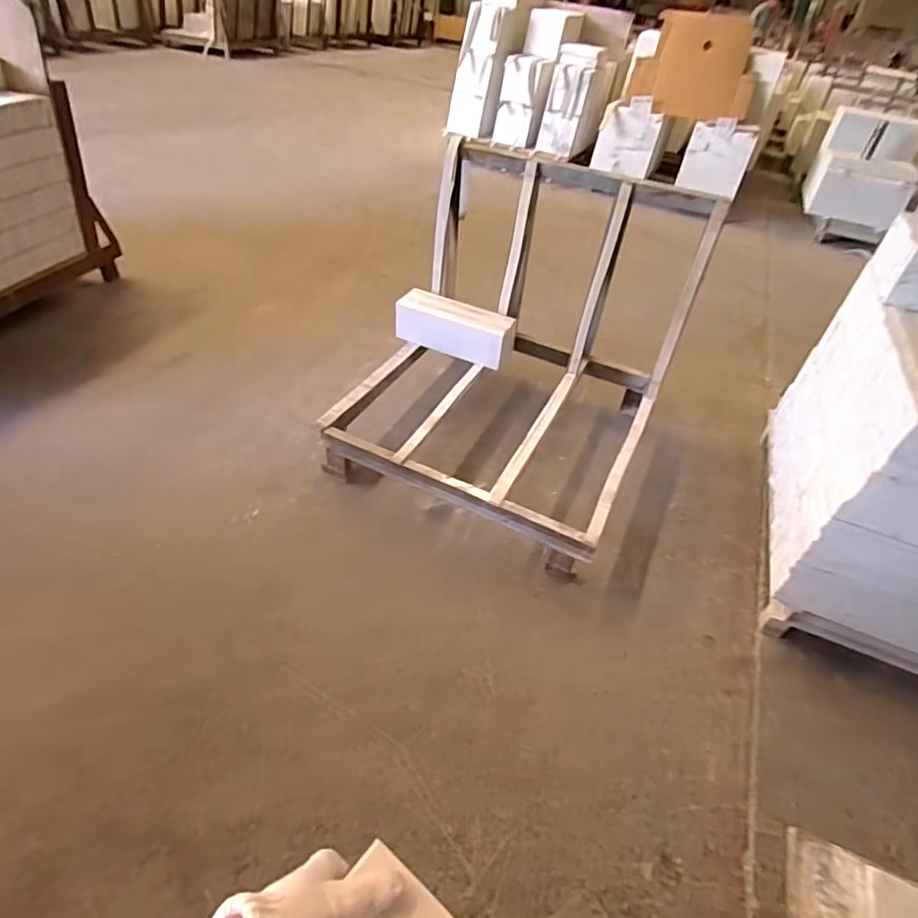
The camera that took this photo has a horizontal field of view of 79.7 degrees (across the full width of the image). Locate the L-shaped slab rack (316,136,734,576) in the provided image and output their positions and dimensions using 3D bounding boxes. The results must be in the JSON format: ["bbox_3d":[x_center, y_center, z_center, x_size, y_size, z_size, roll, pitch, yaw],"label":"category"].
[{"bbox_3d":[0.185,-0.389,1.903,1.027,0.831,1.027,22,45,15],"label":"L-shaped slab rack"}]

